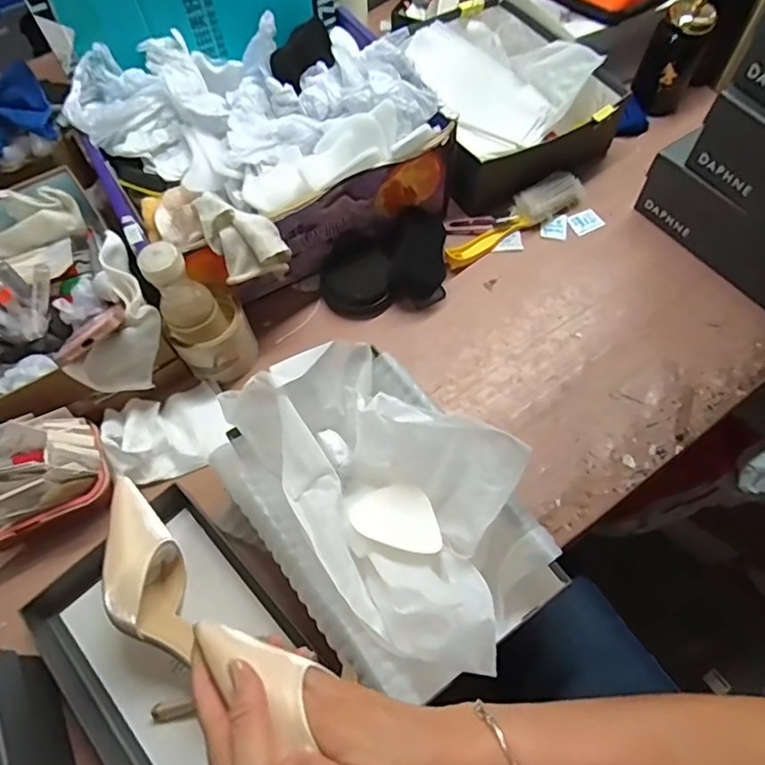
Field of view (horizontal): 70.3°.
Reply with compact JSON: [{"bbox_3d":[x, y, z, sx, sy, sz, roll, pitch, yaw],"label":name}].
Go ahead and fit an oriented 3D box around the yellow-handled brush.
[{"bbox_3d":[0.177,-0.216,0.732,0.222,0.030,0.054,-37,67,-16],"label":"yellow-handled brush"}]

